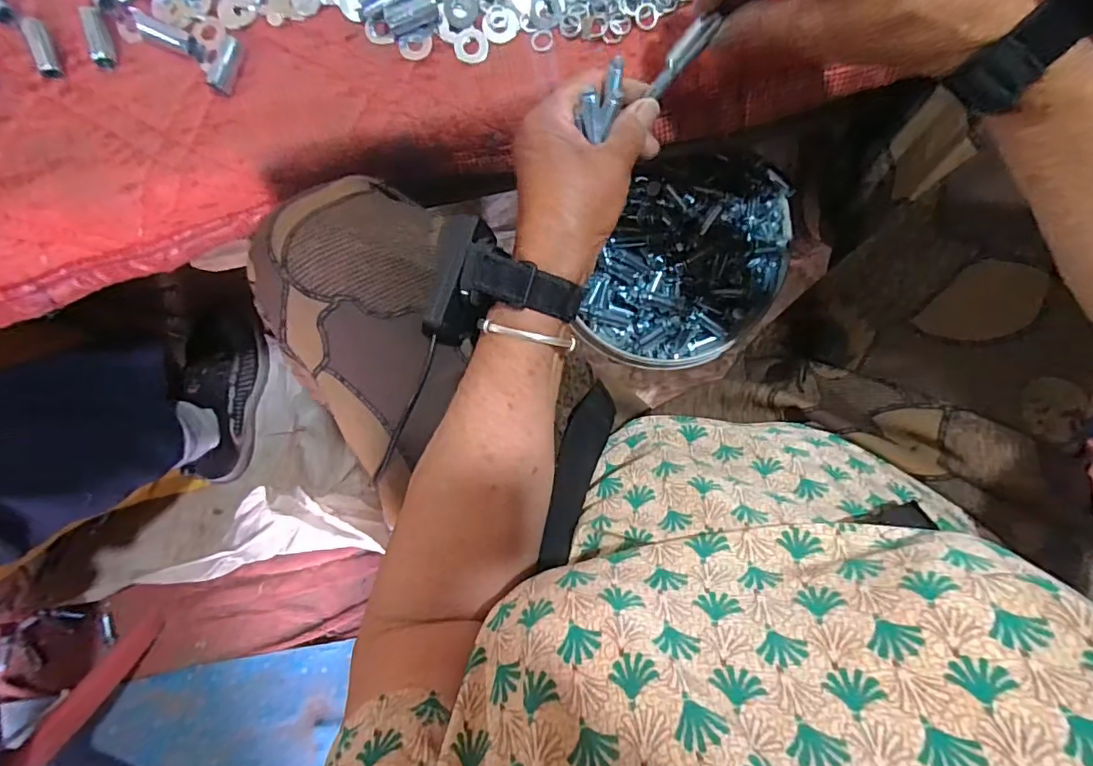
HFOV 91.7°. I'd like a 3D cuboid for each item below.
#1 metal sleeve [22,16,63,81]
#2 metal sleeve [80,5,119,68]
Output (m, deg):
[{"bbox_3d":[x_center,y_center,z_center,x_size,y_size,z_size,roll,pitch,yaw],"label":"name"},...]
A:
[{"bbox_3d":[-0.324,-0.216,0.341,0.011,0.009,0.035,-12,90,0],"label":"metal sleeve"},{"bbox_3d":[-0.286,-0.220,0.340,0.013,0.011,0.034,-9,90,0],"label":"metal sleeve"}]

